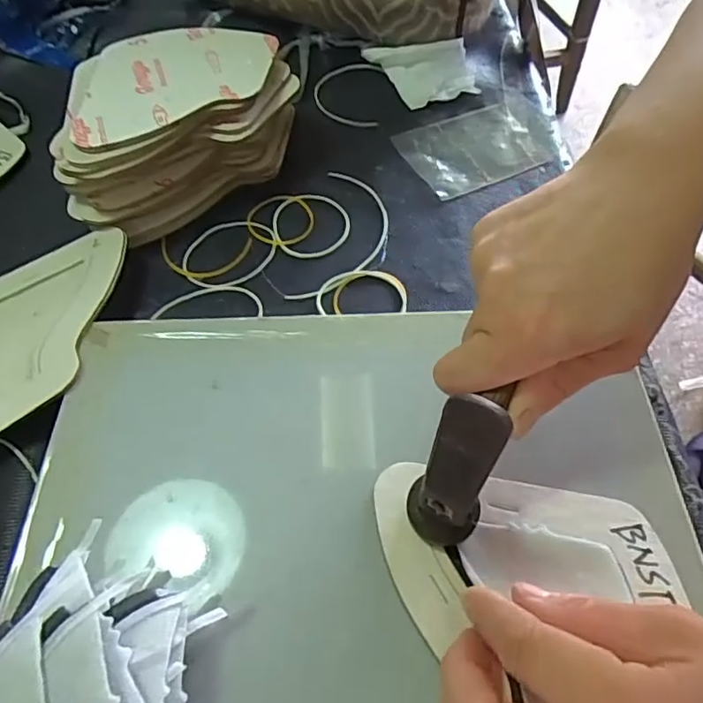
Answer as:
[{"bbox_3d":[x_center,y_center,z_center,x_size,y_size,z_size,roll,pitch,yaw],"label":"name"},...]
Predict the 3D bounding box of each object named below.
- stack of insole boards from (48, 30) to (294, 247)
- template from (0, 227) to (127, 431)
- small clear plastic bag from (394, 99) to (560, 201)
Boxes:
[{"bbox_3d":[-0.123,-0.154,0.387,0.159,0.068,0.109,-32,61,-19],"label":"stack of insole boards"},{"bbox_3d":[-0.179,-0.013,0.318,0.121,0.004,0.117,-28,53,-7],"label":"template"},{"bbox_3d":[0.094,-0.152,0.417,0.109,0.009,0.074,-22,58,-14],"label":"small clear plastic bag"}]

